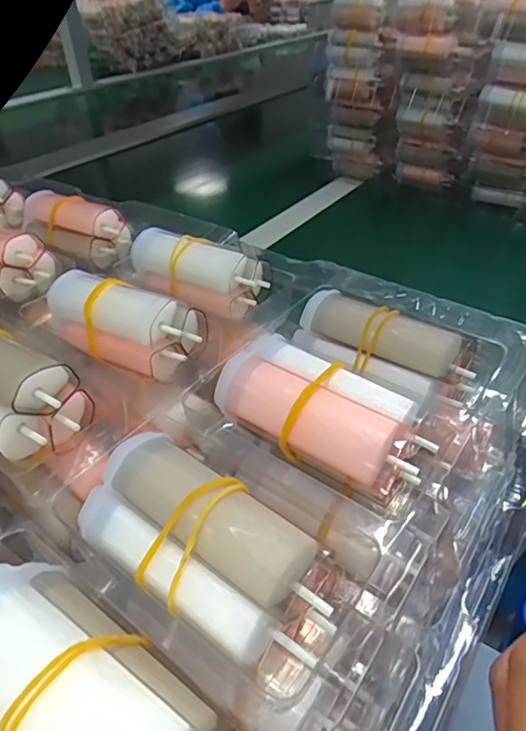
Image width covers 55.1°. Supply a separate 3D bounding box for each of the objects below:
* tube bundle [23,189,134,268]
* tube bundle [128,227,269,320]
[{"bbox_3d":[-0.109,-0.082,0.293,0.068,0.025,0.032,21,45,26],"label":"tube bundle"},{"bbox_3d":[-0.031,-0.048,0.246,0.067,0.029,0.028,25,47,29],"label":"tube bundle"}]

